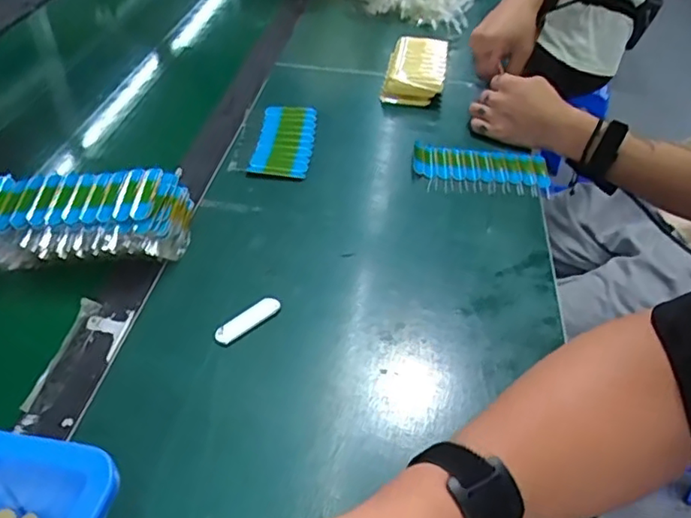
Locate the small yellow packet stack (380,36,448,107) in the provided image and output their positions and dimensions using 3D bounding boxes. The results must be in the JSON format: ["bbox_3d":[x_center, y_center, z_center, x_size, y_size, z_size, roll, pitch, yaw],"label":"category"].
[{"bbox_3d":[0.100,-0.264,0.832,0.079,0.048,0.176,8,42,7],"label":"small yellow packet stack"}]

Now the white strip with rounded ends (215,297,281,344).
[{"bbox_3d":[-0.079,0.048,0.482,0.058,0.010,0.015,-32,51,-32],"label":"white strip with rounded ends"}]

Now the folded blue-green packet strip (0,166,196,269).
[{"bbox_3d":[-0.234,-0.037,0.529,0.178,0.059,0.095,1,42,-1],"label":"folded blue-green packet strip"}]

